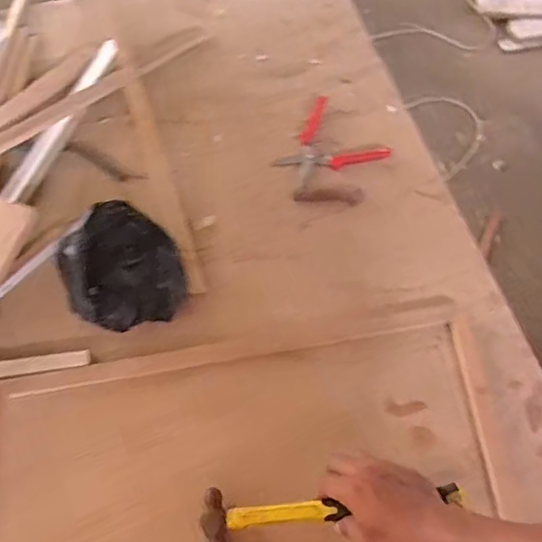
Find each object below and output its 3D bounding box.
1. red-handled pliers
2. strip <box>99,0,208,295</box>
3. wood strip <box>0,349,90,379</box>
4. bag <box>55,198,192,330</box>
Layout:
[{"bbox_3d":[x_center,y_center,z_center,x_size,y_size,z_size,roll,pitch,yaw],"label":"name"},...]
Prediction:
[{"bbox_3d":[0.099,-0.195,0.894,0.155,0.032,0.148,0,63,1],"label":"red-handled pliers"},{"bbox_3d":[-0.215,-0.268,0.948,0.034,0.015,0.687,-17,64,-8],"label":"strip"},{"bbox_3d":[-0.318,0.126,0.771,0.138,0.014,0.022,-6,62,-24],"label":"wood strip"},{"bbox_3d":[-0.207,-0.007,0.785,0.161,0.078,0.167,-16,64,-7],"label":"bag"}]

